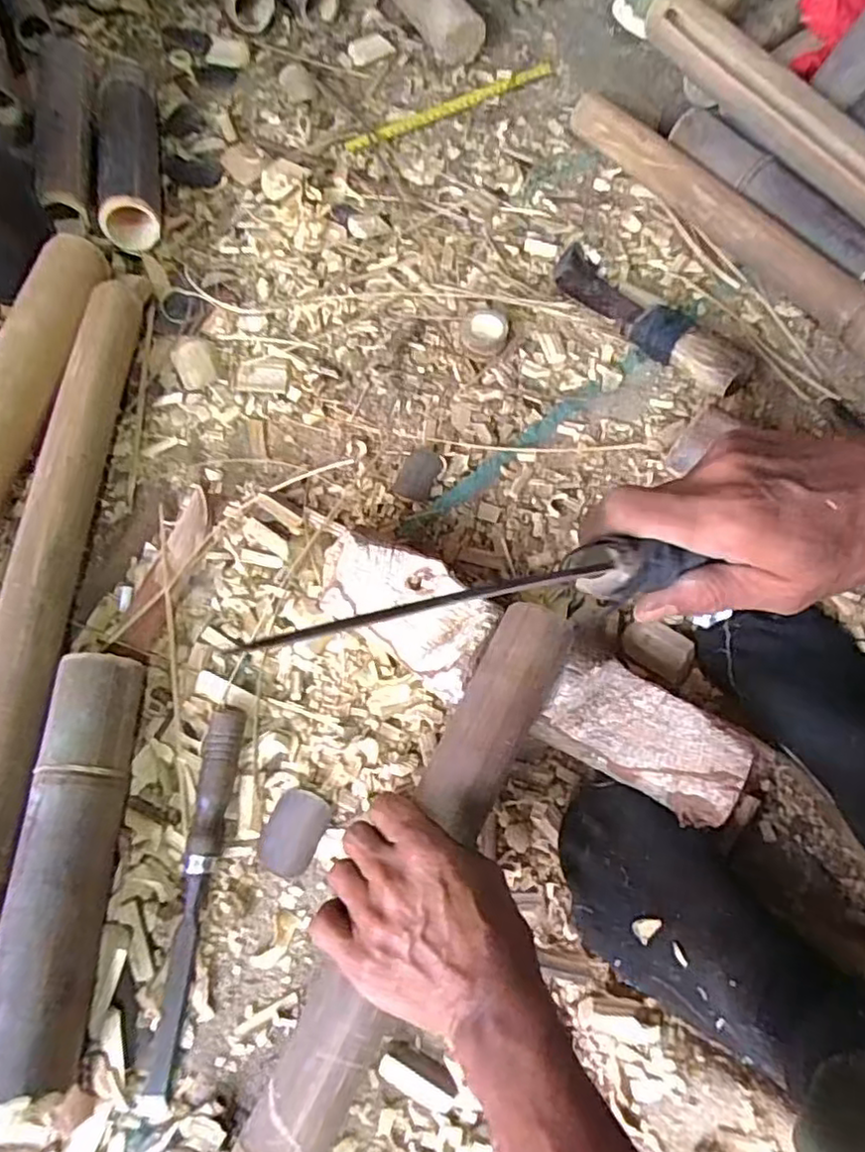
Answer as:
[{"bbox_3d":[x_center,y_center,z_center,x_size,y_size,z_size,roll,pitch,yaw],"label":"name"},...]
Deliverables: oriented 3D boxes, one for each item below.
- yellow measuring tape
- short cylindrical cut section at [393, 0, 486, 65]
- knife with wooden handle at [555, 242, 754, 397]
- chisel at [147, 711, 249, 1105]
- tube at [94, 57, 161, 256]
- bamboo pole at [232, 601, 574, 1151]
[{"bbox_3d":[0.024,-0.575,0.802,0.298,0.004,0.025,-30,71,-13],"label":"yellow measuring tape"},{"bbox_3d":[0.005,-0.709,0.822,0.060,0.073,0.151,-25,70,-11],"label":"short cylindrical cut section"},{"bbox_3d":[0.207,-0.260,0.650,0.054,0.043,0.234,-38,73,-15],"label":"knife with wooden handle"},{"bbox_3d":[-0.159,0.210,0.447,0.024,0.026,0.242,4,67,0],"label":"chisel"},{"bbox_3d":[-0.327,-0.454,0.705,0.060,0.063,0.241,-10,68,-6],"label":"tube"},{"bbox_3d":[-0.113,0.368,0.336,0.047,0.038,0.814,26,72,9],"label":"bamboo pole"}]

